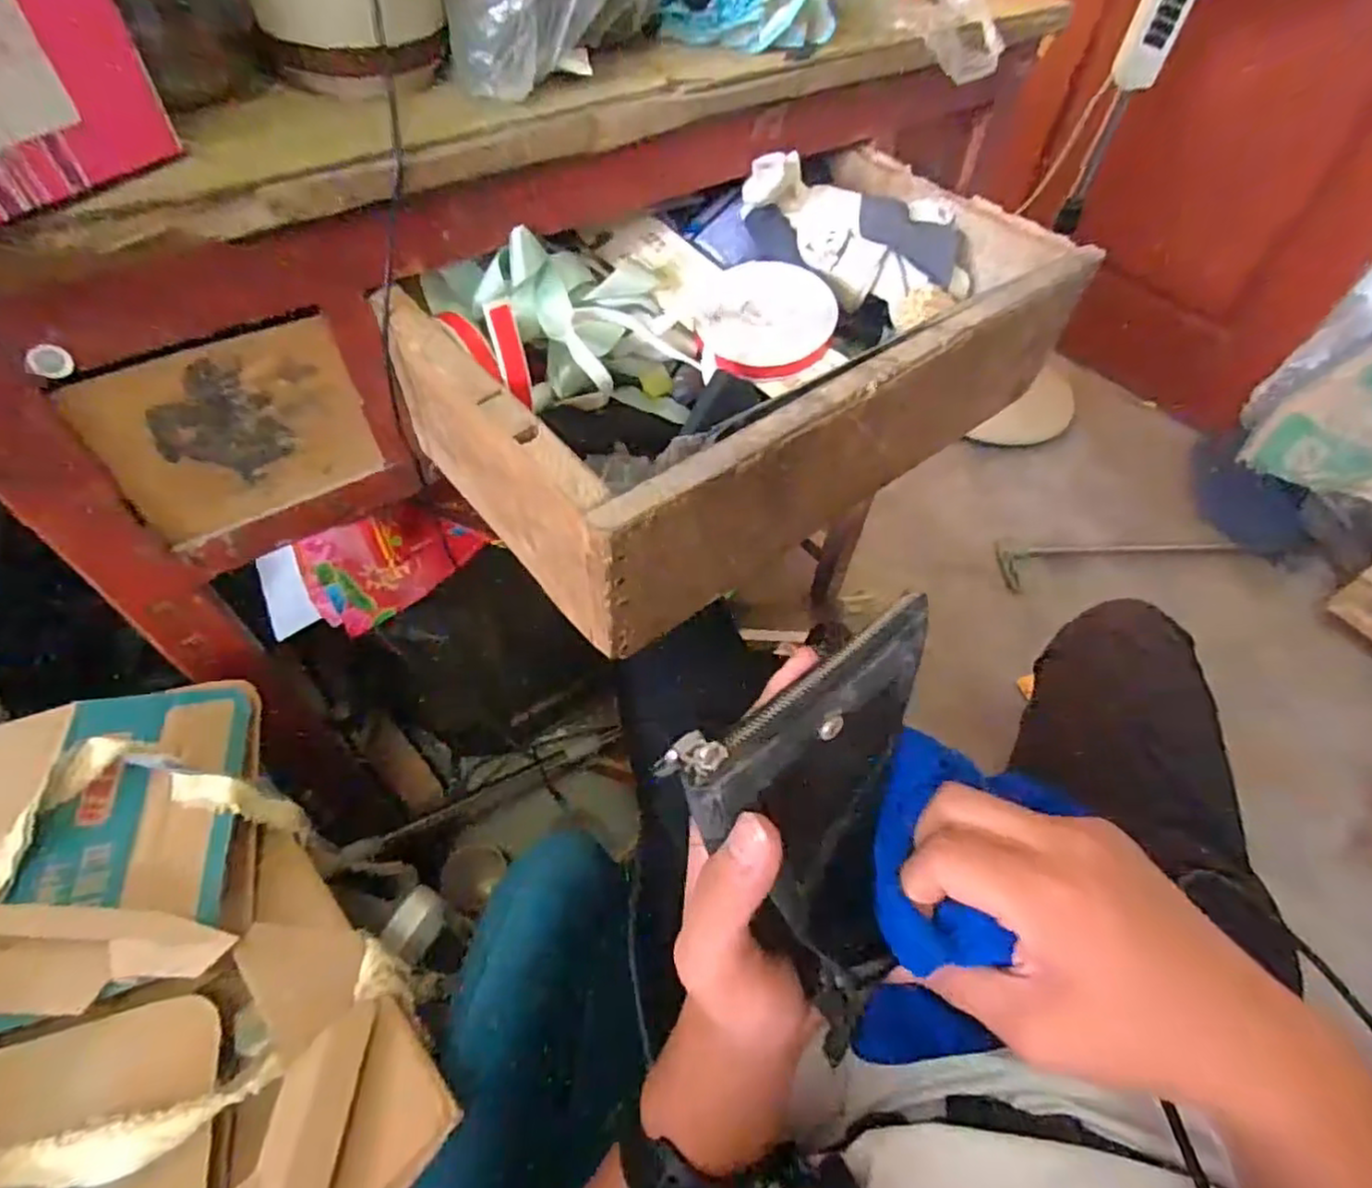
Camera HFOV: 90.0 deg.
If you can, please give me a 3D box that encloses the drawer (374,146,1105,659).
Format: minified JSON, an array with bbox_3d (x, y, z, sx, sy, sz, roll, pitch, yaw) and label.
[{"bbox_3d":[0.040,-0.171,0.465,0.408,0.111,0.253,-32,61,-24],"label":"drawer"}]

